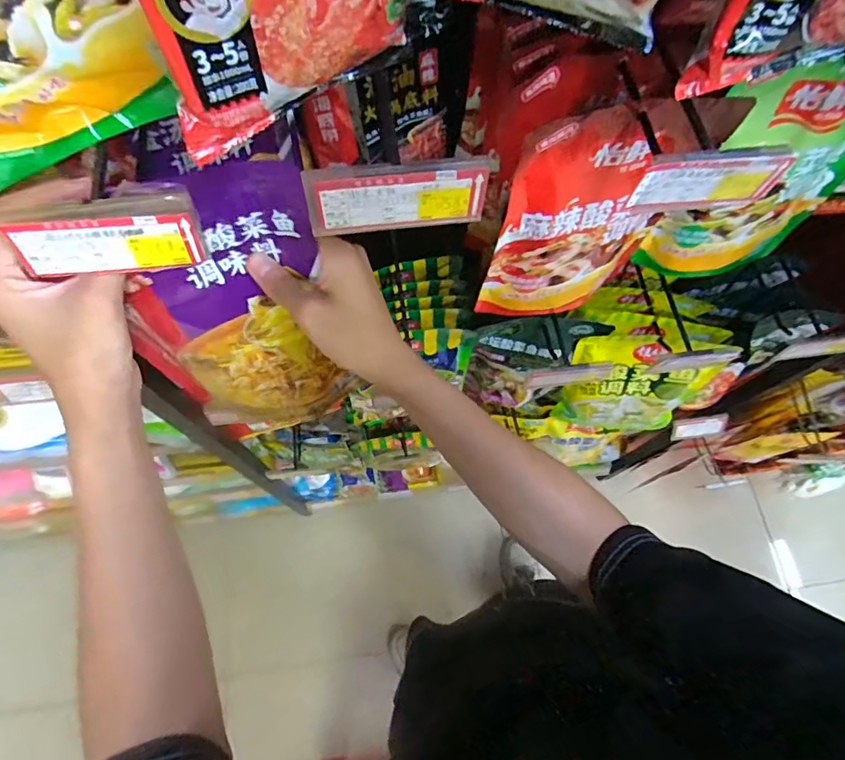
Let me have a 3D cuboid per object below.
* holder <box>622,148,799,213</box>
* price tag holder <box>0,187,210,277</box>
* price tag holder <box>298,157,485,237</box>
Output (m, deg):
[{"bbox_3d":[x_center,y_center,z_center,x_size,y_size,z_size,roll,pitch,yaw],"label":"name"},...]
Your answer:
[{"bbox_3d":[0.173,-0.121,0.314,0.089,0.047,0.009,-6,70,-4],"label":"holder"},{"bbox_3d":[-0.172,-0.080,0.284,0.095,0.043,0.009,-9,49,-6],"label":"price tag holder"},{"bbox_3d":[-0.014,-0.104,0.290,0.100,0.044,0.013,-7,70,-6],"label":"price tag holder"}]

